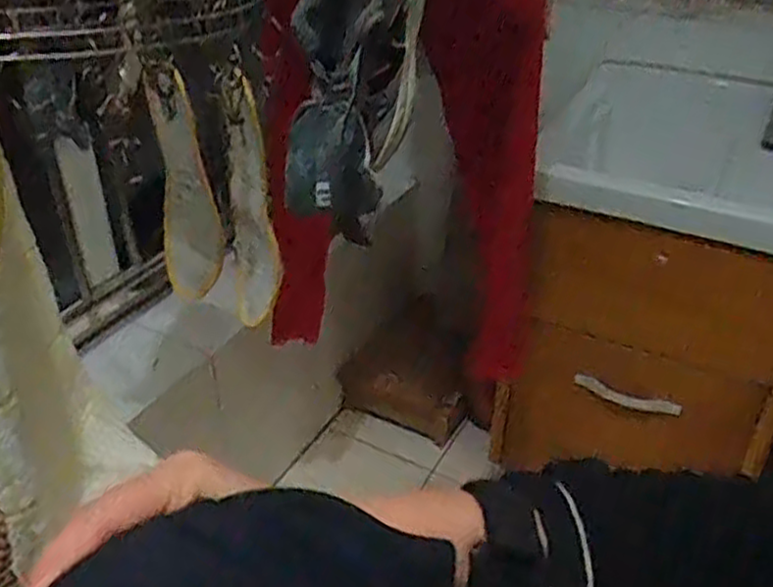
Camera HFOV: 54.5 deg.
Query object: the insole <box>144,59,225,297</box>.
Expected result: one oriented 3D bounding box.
[{"bbox_3d":[-0.216,-0.107,0.814,0.092,0.290,0.009,23,42,23],"label":"insole"}]

